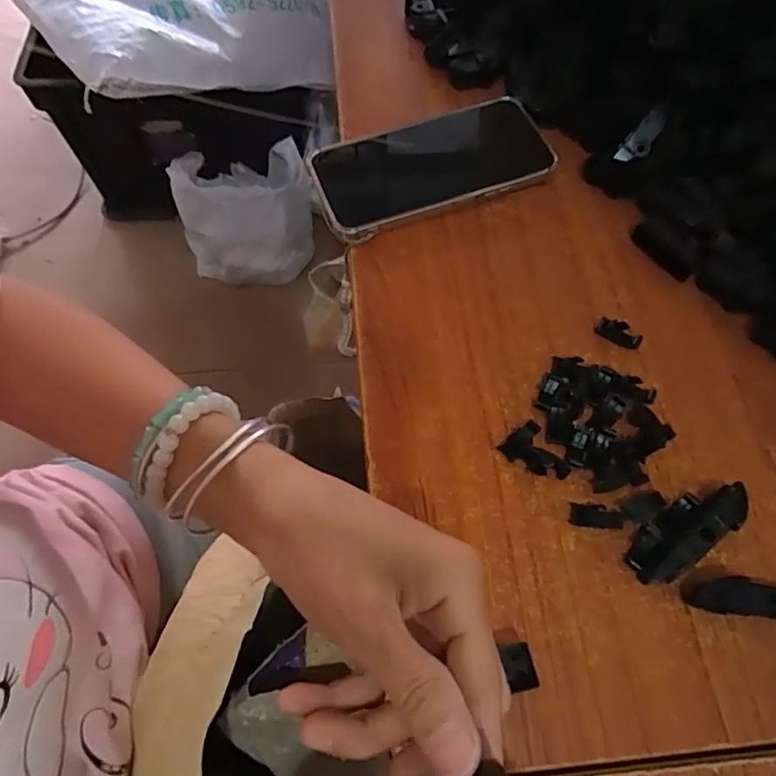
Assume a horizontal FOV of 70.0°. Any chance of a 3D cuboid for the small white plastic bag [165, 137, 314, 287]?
[{"bbox_3d":[-0.258,-0.307,1.017,0.241,0.200,0.168,-3,66,-2],"label":"small white plastic bag"}]

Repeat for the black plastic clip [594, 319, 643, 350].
[{"bbox_3d":[0.142,-0.034,0.340,0.027,0.008,0.011,31,69,12],"label":"black plastic clip"}]

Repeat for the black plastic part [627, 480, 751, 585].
[{"bbox_3d":[0.156,0.073,0.288,0.069,0.017,0.025,-31,70,-14],"label":"black plastic part"}]

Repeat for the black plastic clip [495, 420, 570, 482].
[{"bbox_3d":[0.084,0.038,0.309,0.025,0.009,0.036,-38,72,-16],"label":"black plastic clip"}]

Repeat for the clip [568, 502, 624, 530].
[{"bbox_3d":[0.112,0.069,0.298,0.028,0.004,0.012,8,66,3],"label":"clip"}]

